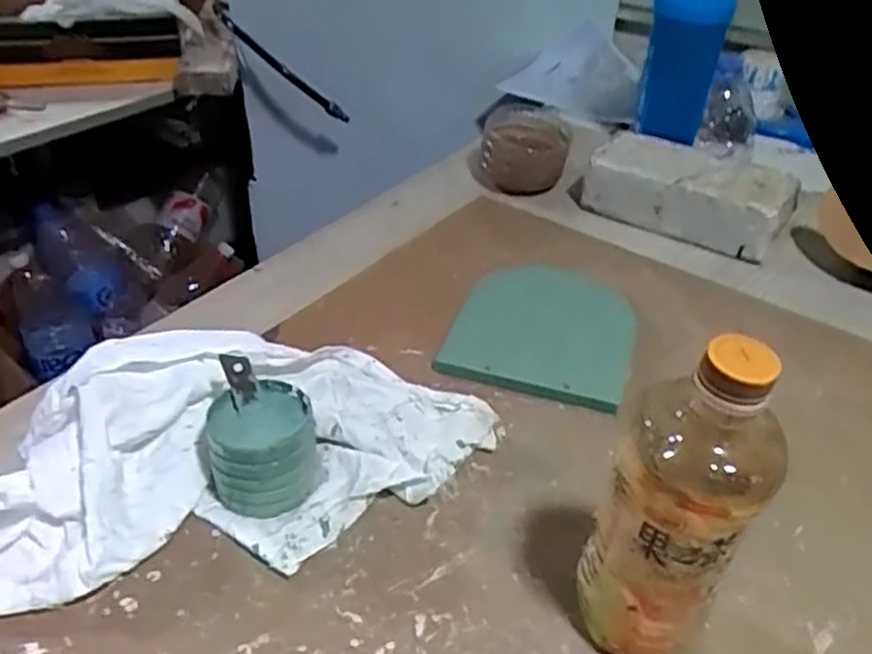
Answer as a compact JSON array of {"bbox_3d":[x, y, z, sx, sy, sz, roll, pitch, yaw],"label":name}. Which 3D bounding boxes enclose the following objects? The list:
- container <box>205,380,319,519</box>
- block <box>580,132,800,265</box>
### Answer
[{"bbox_3d":[-0.111,0.078,0.478,0.064,0.064,0.062,3,37,-2],"label":"container"},{"bbox_3d":[0.264,-0.141,0.792,0.208,0.067,0.094,25,41,24],"label":"block"}]

